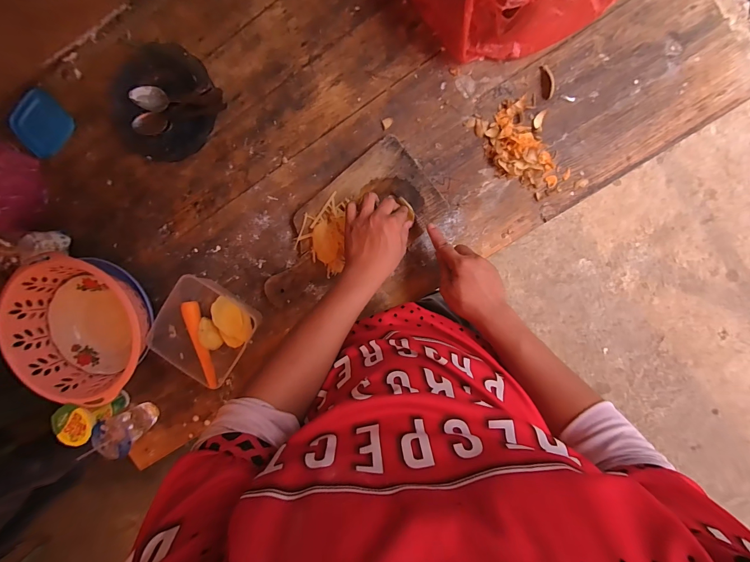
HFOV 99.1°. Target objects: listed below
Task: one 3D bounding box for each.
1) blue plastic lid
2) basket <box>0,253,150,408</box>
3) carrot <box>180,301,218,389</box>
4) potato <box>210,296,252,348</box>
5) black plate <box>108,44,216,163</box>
[{"bbox_3d":[-0.599,-0.278,0.571,0.083,0.022,0.098,41,98,-2],"label":"blue plastic lid"},{"bbox_3d":[-0.505,0.080,0.570,0.222,0.098,0.236,0,97,4],"label":"basket"},{"bbox_3d":[-0.315,0.114,0.576,0.025,0.025,0.160,-23,82,6],"label":"carrot"},{"bbox_3d":[-0.259,0.074,0.586,0.059,0.034,0.094,-15,96,6],"label":"potato"},{"bbox_3d":[-0.363,-0.303,0.545,0.180,0.030,0.184,0,97,4],"label":"black plate"}]

